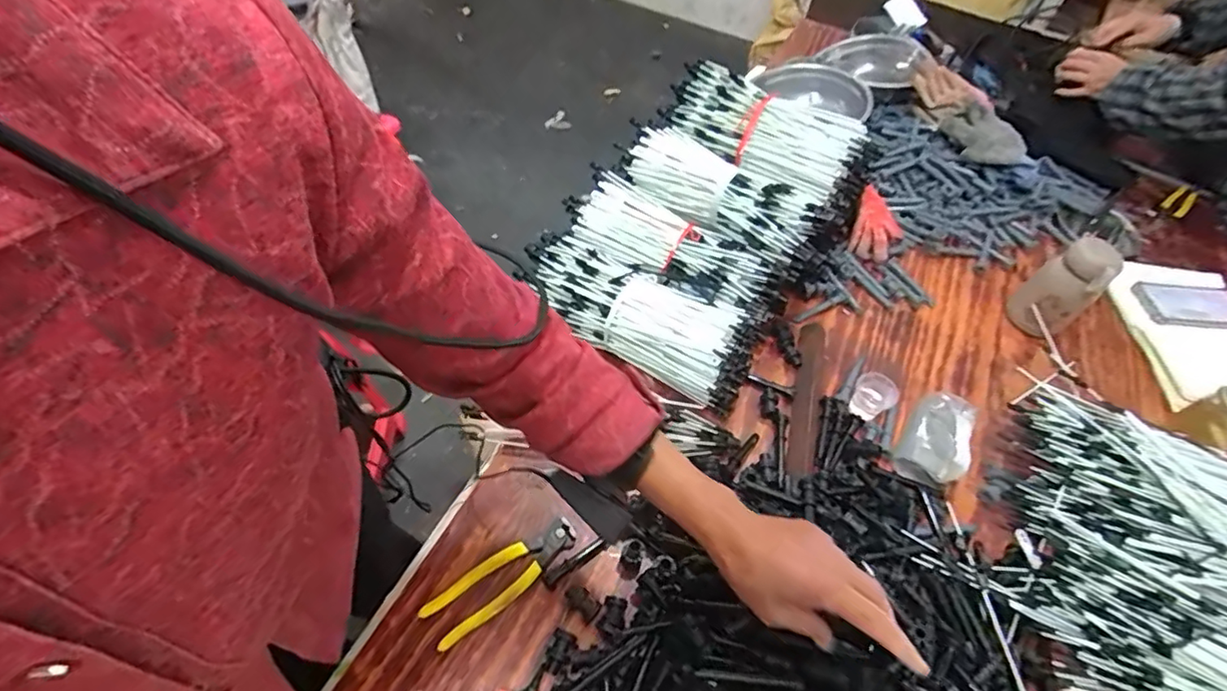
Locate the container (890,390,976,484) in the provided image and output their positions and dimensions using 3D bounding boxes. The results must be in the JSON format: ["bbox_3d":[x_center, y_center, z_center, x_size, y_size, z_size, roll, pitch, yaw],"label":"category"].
[{"bbox_3d":[0.388,0.115,0.705,0.073,0.067,0.121,30,56,16],"label":"container"}]

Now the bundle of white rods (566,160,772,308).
[{"bbox_3d":[0.066,-0.134,0.784,0.289,0.045,0.095,34,57,19],"label":"bundle of white rods"}]

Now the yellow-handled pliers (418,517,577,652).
[{"bbox_3d":[-0.113,0.231,0.593,0.164,0.015,0.049,-31,62,-25],"label":"yellow-handled pliers"}]

